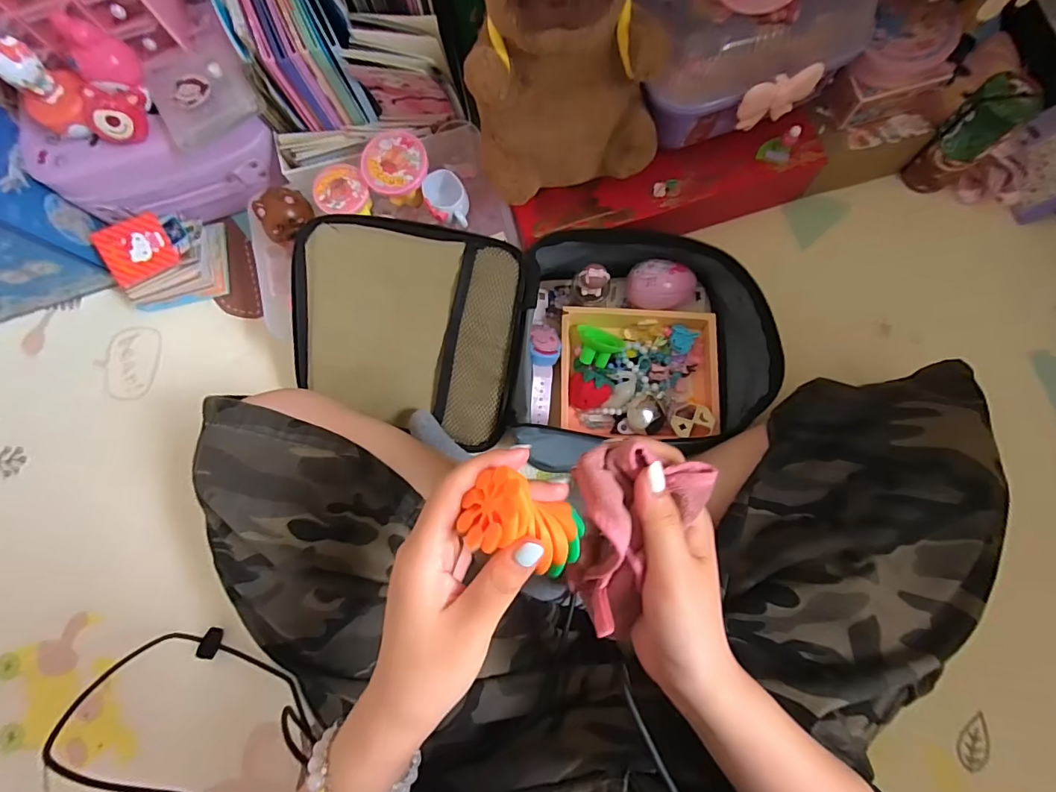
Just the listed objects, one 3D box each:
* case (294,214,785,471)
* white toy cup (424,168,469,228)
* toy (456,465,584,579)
[{"bbox_3d":[0.002,-0.055,0.489,0.468,0.119,0.228,-3,80,3],"label":"case"},{"bbox_3d":[-0.086,-0.206,0.492,0.042,0.031,0.068,-23,60,0],"label":"white toy cup"},{"bbox_3d":[0.001,0.060,0.223,0.055,0.029,0.037,28,84,-24],"label":"toy"}]

